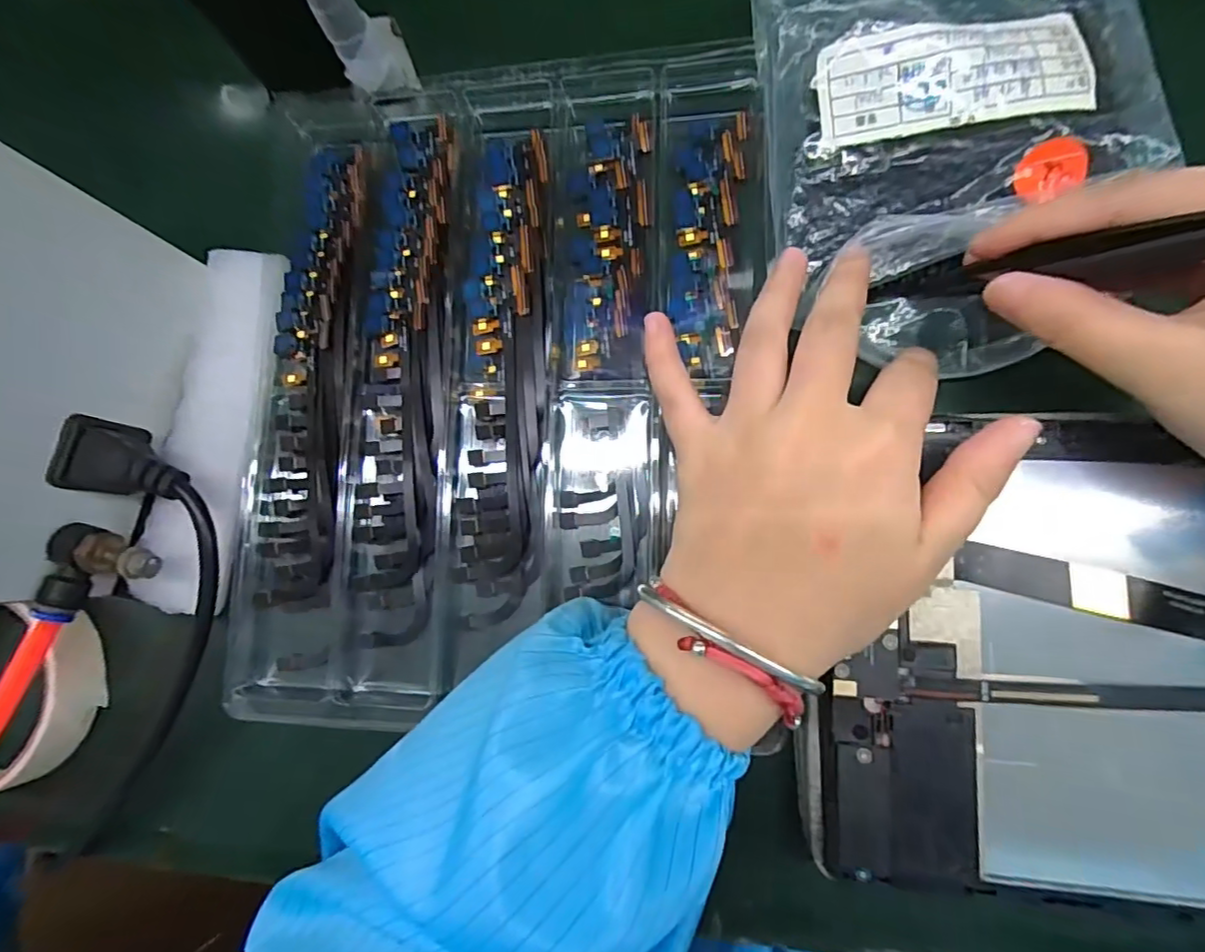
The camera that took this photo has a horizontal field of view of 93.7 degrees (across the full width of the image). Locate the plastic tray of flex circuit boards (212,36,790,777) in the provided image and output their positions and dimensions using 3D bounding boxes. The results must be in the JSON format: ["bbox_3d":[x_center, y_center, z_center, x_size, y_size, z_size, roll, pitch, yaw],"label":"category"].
[{"bbox_3d":[-0.043,-0.037,0.232,0.201,0.020,0.275,3,87,7],"label":"plastic tray of flex circuit boards"}]

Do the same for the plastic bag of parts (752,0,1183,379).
[{"bbox_3d":[0.134,-0.125,0.209,0.138,0.023,0.162,-5,86,7],"label":"plastic bag of parts"}]

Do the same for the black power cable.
[{"bbox_3d":[-0.181,0.054,0.222,0.058,0.034,0.149,2,87,7],"label":"black power cable"}]

